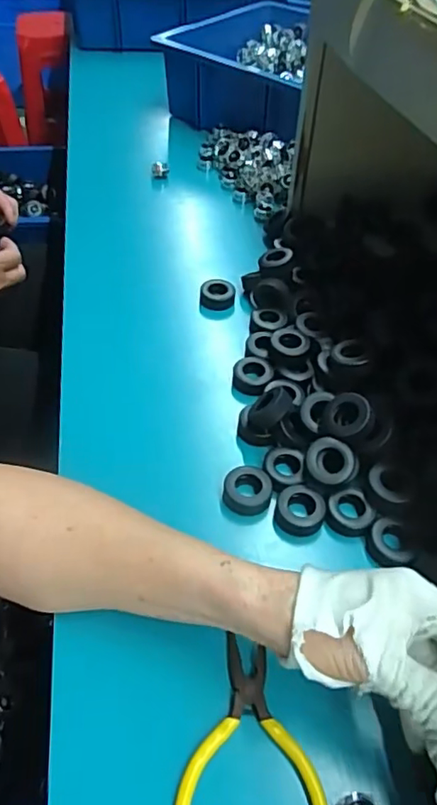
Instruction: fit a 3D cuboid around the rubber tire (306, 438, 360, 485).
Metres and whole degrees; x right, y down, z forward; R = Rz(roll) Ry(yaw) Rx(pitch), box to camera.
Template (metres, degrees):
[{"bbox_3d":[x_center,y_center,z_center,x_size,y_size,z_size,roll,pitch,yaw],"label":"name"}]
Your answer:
[{"bbox_3d":[0.087,0.045,0.425,0.038,0.011,0.035,-2,75,7],"label":"rubber tire"}]

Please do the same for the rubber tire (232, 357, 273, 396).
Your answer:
[{"bbox_3d":[0.032,-0.024,0.511,0.035,0.016,0.039,9,50,7],"label":"rubber tire"}]

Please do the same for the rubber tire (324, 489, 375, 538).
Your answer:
[{"bbox_3d":[0.099,0.082,0.417,0.034,0.013,0.034,0,49,0],"label":"rubber tire"}]

